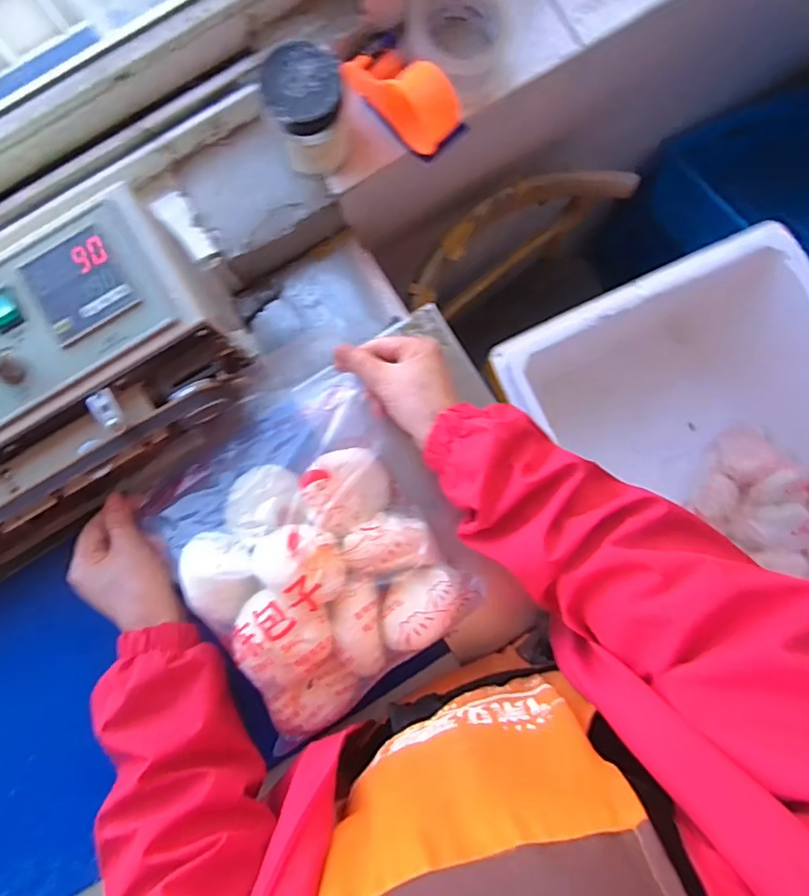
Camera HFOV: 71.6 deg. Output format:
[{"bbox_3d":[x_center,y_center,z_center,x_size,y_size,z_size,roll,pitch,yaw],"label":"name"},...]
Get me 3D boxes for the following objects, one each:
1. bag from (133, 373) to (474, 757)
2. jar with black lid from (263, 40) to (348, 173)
[{"bbox_3d":[-0.086,0.082,0.458,0.212,0.078,0.256,-34,85,-1],"label":"bag"},{"bbox_3d":[-0.097,-0.346,0.585,0.073,0.116,0.076,0,86,2],"label":"jar with black lid"}]

